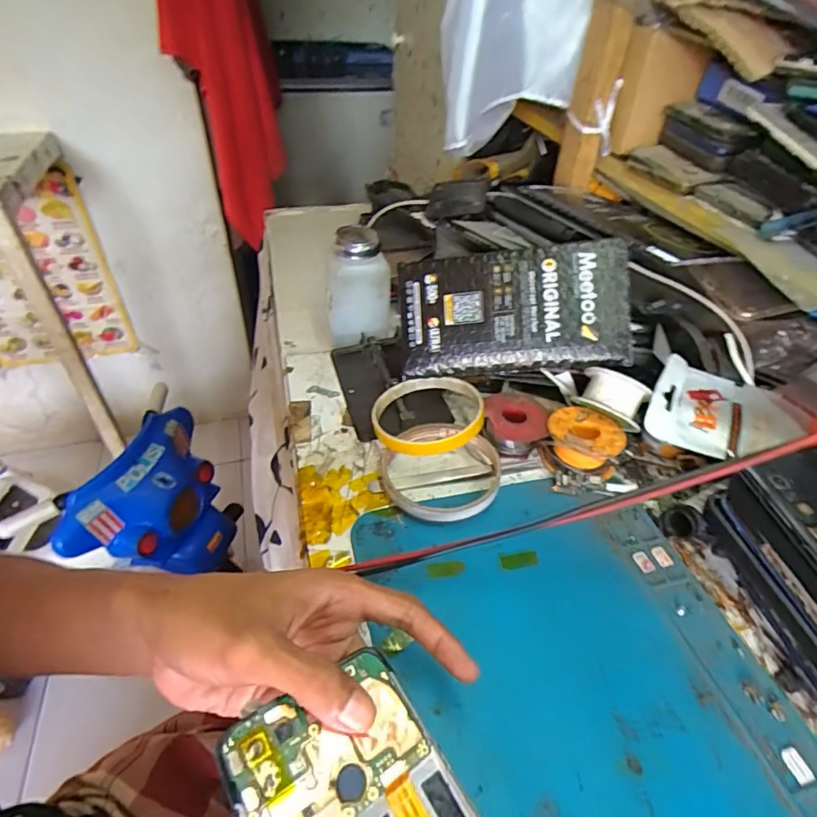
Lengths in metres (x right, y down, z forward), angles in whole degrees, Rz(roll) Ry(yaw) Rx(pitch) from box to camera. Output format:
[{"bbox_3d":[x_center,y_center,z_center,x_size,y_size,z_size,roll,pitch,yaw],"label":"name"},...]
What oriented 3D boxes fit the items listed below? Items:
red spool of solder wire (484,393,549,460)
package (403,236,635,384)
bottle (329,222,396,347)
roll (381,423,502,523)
[{"bbox_3d":[0.080,0.013,0.382,0.046,0.025,0.049,2,41,-1],"label":"red spool of solder wire"},{"bbox_3d":[0.078,-0.075,0.385,0.172,0.093,0.013,-3,1,12],"label":"package"},{"bbox_3d":[-0.041,-0.103,0.447,0.051,0.099,0.051,20,44,19],"label":"bottle"},{"bbox_3d":[0.025,0.044,0.351,0.083,0.015,0.083,2,41,-1],"label":"roll"}]

